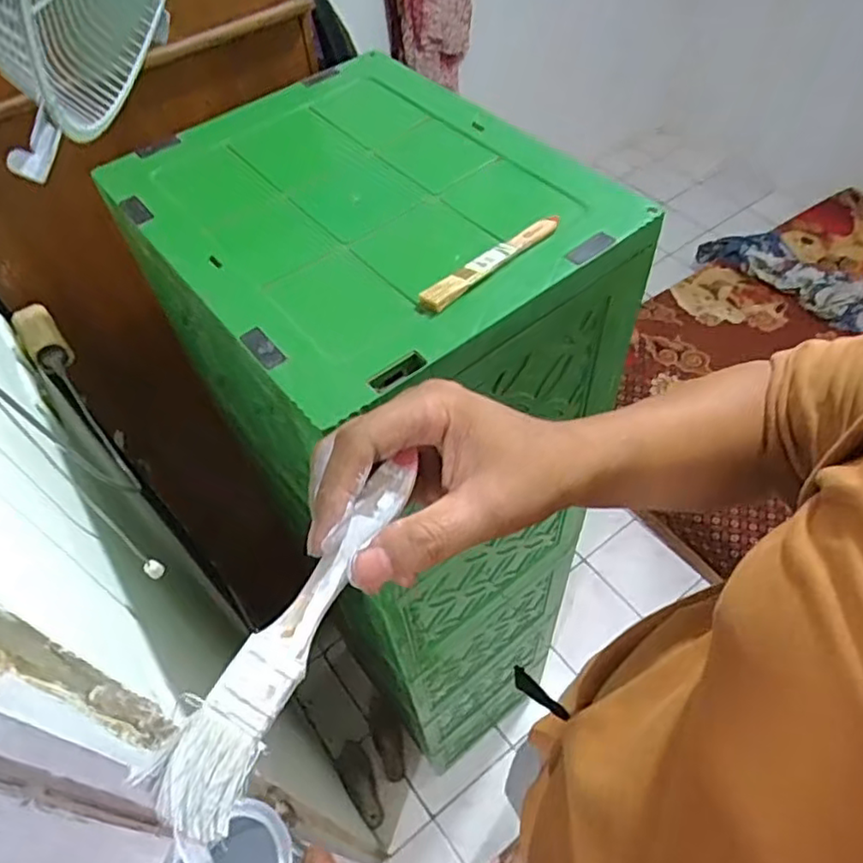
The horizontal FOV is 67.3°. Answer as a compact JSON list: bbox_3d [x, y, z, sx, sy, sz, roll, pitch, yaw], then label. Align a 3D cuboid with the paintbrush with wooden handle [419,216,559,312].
[{"bbox_3d":[0.057,-0.161,0.605,0.165,0.013,0.025,-37,60,-22],"label":"paintbrush with wooden handle"}]

